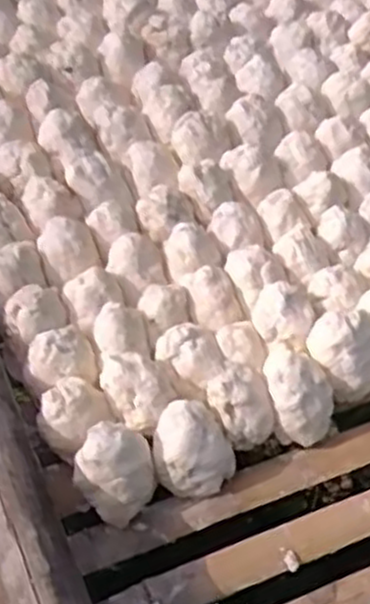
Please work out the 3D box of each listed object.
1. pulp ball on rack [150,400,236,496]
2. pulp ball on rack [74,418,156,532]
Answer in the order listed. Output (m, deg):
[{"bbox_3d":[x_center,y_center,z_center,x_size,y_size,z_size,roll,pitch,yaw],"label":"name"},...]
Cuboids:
[{"bbox_3d":[0.008,0.138,0.740,0.070,0.077,0.066,-1,52,2],"label":"pulp ball on rack"},{"bbox_3d":[-0.062,0.153,0.719,0.067,0.083,0.065,-1,52,2],"label":"pulp ball on rack"}]

